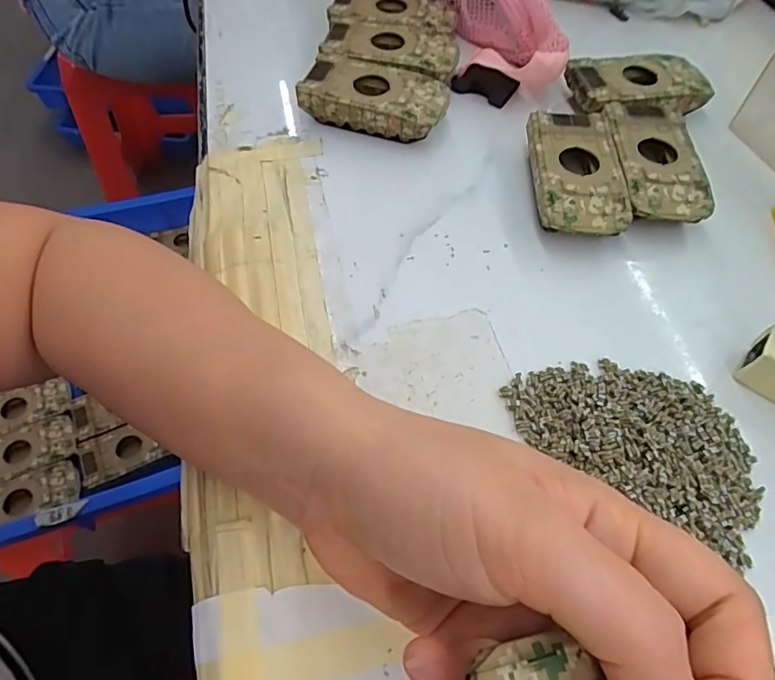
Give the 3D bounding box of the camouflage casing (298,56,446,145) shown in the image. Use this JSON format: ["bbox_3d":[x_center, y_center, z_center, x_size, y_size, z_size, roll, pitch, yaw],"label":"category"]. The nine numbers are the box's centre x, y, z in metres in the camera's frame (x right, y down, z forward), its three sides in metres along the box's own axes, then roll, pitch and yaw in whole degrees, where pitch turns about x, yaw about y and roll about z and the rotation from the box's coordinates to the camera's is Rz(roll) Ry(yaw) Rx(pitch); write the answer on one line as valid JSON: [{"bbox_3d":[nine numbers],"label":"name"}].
[{"bbox_3d":[-0.007,-0.165,0.352,0.093,0.027,0.052,16,60,8],"label":"camouflage casing"}]

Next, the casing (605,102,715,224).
[{"bbox_3d":[0.166,-0.110,0.323,0.052,0.023,0.095,2,59,0],"label":"casing"}]

